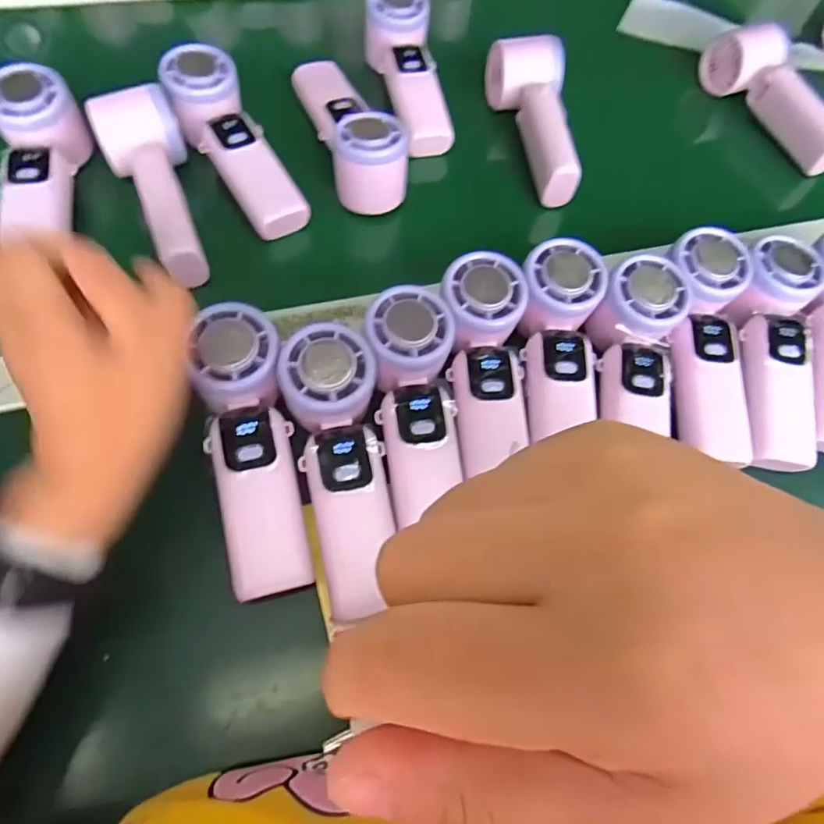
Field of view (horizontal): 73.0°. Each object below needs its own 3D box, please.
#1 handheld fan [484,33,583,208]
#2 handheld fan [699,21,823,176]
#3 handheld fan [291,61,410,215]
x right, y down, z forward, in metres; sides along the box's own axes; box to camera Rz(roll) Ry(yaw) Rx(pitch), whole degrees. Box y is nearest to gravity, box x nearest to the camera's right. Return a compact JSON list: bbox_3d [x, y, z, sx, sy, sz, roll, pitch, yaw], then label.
[{"bbox_3d":[0.103,-0.254,0.477,0.066,0.047,0.153,-1,64,-3],"label":"handheld fan"},{"bbox_3d":[0.354,-0.306,0.533,0.054,0.051,0.167,-24,67,-14],"label":"handheld fan"},{"bbox_3d":[-0.051,-0.240,0.456,0.055,0.048,0.159,-17,66,-11],"label":"handheld fan"}]

